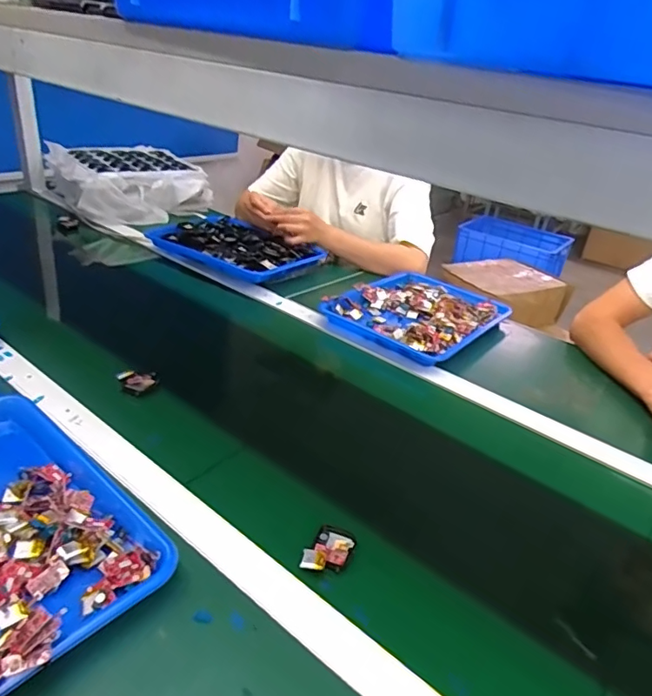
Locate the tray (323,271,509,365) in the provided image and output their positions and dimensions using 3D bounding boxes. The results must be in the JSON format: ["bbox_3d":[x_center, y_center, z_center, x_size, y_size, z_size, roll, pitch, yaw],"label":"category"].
[{"bbox_3d":[0.176,-0.070,0.986,0.242,0.034,0.314,26,34,30],"label":"tray"}]

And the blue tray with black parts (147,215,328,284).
[{"bbox_3d":[-0.199,-0.221,1.148,0.334,0.048,0.217,23,33,27],"label":"blue tray with black parts"}]

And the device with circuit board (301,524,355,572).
[{"bbox_3d":[0.004,0.192,0.503,0.037,0.013,0.064,18,31,19],"label":"device with circuit board"}]

